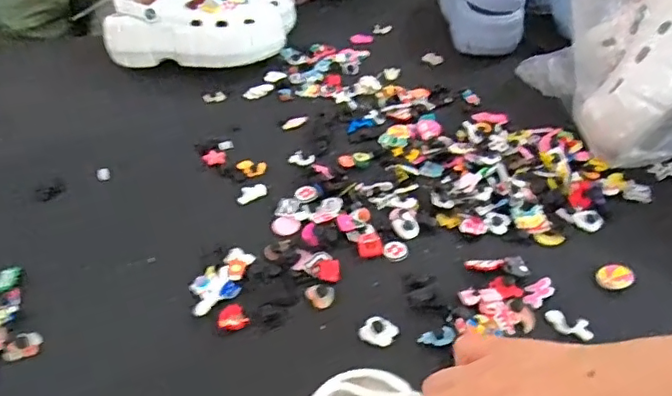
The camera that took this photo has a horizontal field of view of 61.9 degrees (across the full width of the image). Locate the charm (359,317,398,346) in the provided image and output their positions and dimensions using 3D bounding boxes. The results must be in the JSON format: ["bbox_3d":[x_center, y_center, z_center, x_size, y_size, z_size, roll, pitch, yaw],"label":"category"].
[{"bbox_3d":[0.036,0.114,0.477,0.028,0.006,0.026,25,49,27],"label":"charm"}]

